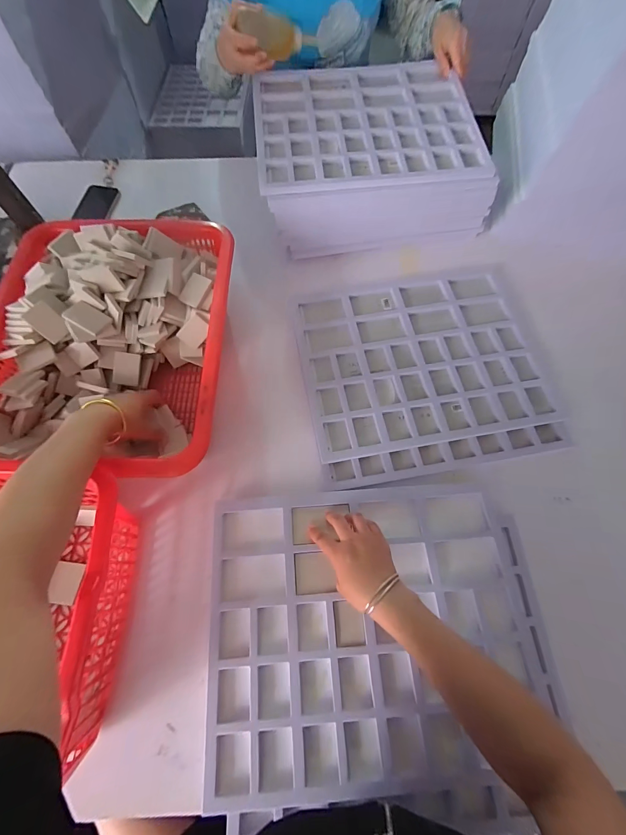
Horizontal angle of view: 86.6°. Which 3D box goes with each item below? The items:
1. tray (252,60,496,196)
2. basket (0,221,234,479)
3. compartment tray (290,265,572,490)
[{"bbox_3d":[0.102,-0.575,0.654,0.422,0.028,0.354,-6,68,-2],"label":"tray"},{"bbox_3d":[-0.315,-0.128,0.552,0.354,0.169,0.443,1,68,0],"label":"basket"},{"bbox_3d":[0.197,-0.099,0.609,0.422,0.026,0.394,-9,68,-4],"label":"compartment tray"}]

